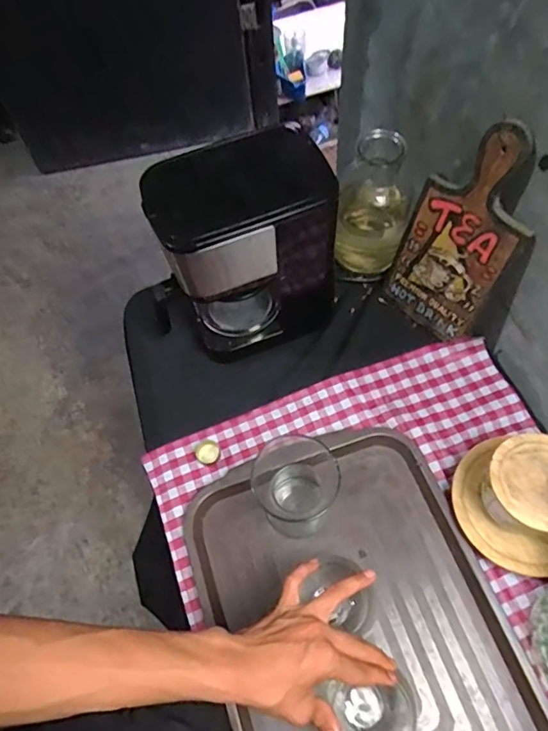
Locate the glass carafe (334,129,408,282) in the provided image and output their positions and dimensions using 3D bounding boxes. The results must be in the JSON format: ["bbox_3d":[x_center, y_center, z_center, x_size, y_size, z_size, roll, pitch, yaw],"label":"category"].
[{"bbox_3d":[0.135,-0.218,0.706,0.089,0.199,0.100,2,62,5],"label":"glass carafe"}]

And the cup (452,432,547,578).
[{"bbox_3d":[0.267,0.151,0.553,0.119,0.109,0.138,-10,62,-1],"label":"cup"}]

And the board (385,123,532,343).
[{"bbox_3d":[0.230,-0.151,0.621,0.018,0.268,0.136,-33,67,-31],"label":"board"}]

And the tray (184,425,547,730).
[{"bbox_3d":[0.095,0.287,0.552,0.300,0.021,0.416,-20,62,-7],"label":"tray"}]

